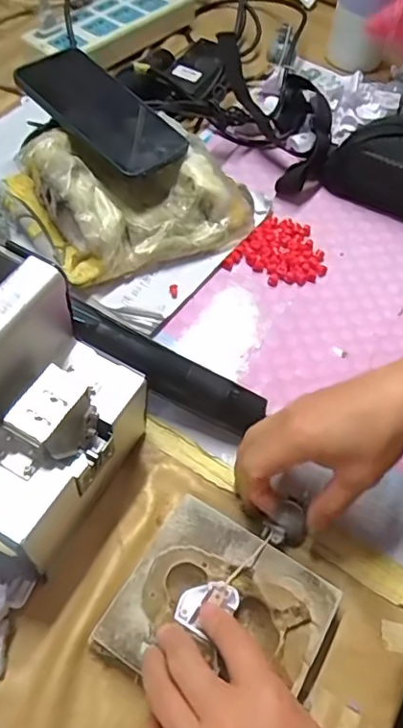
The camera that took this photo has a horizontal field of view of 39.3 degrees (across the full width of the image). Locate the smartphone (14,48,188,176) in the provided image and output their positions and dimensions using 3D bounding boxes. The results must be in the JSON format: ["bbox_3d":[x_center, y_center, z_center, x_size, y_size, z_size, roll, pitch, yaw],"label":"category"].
[{"bbox_3d":[-0.096,-0.245,0.549,0.179,0.013,0.079,40,70,13],"label":"smartphone"}]

